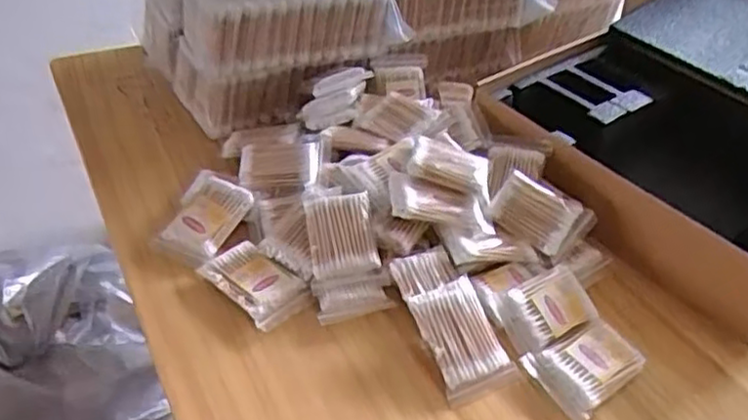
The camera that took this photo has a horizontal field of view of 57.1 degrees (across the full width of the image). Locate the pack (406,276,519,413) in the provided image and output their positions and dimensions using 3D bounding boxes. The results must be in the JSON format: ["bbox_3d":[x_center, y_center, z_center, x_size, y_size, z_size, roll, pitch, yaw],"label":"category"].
[{"bbox_3d":[0.072,0.105,0.559,0.066,0.015,0.092,-14,67,-21],"label":"pack"}]

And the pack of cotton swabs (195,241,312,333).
[{"bbox_3d":[-0.101,0.062,0.596,0.056,0.012,0.090,-31,54,-34],"label":"pack of cotton swabs"}]

